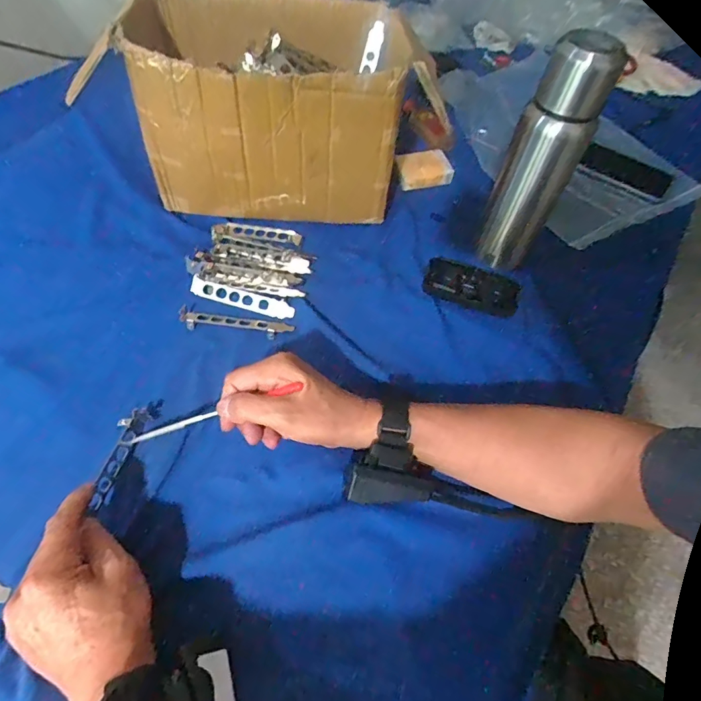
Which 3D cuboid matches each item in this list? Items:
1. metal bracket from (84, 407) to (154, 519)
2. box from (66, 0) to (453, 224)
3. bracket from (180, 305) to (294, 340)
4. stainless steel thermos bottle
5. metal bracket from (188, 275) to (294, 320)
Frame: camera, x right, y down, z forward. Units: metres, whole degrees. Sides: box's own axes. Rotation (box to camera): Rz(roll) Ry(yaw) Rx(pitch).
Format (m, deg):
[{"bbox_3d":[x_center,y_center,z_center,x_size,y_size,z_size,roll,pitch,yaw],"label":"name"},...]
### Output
[{"bbox_3d":[-0.203,0.092,0.393,0.019,0.014,0.103,8,52,2],"label":"metal bracket"},{"bbox_3d":[-0.081,-0.300,0.569,0.357,0.195,0.228,-2,55,-5],"label":"box"},{"bbox_3d":[-0.126,-0.029,0.489,0.125,0.008,0.027,12,55,4],"label":"bracket"},{"bbox_3d":[0.201,-0.193,0.476,0.067,0.243,0.056,22,57,12],"label":"stainless steel thermos bottle"},{"bbox_3d":[-0.122,-0.059,0.510,0.120,0.011,0.024,18,75,4],"label":"metal bracket"}]

